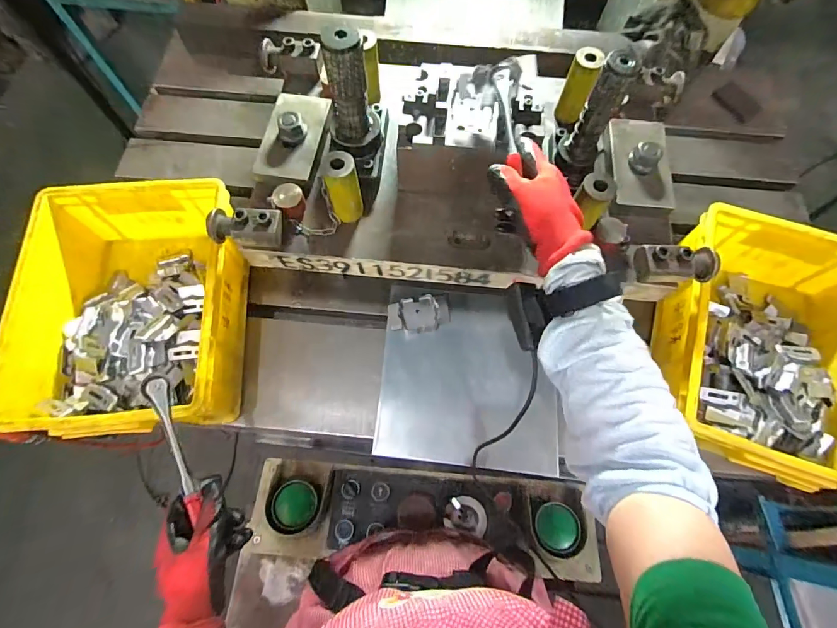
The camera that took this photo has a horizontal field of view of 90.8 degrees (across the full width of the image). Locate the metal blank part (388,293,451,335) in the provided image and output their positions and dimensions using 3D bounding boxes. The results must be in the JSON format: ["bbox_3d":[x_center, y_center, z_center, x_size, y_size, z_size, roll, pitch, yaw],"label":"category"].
[{"bbox_3d":[0.003,0.000,0.638,0.095,0.019,0.053,-12,70,-5],"label":"metal blank part"}]

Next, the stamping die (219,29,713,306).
[{"bbox_3d":[0.065,-0.232,0.540,0.601,0.200,0.336,7,69,2],"label":"stamping die"}]

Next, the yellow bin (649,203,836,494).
[{"bbox_3d":[0.493,0.049,0.586,0.279,0.139,0.339,16,70,5],"label":"yellow bin"}]

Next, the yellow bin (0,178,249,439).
[{"bbox_3d":[-0.392,-0.006,0.588,0.262,0.129,0.344,-2,69,-2],"label":"yellow bin"}]

